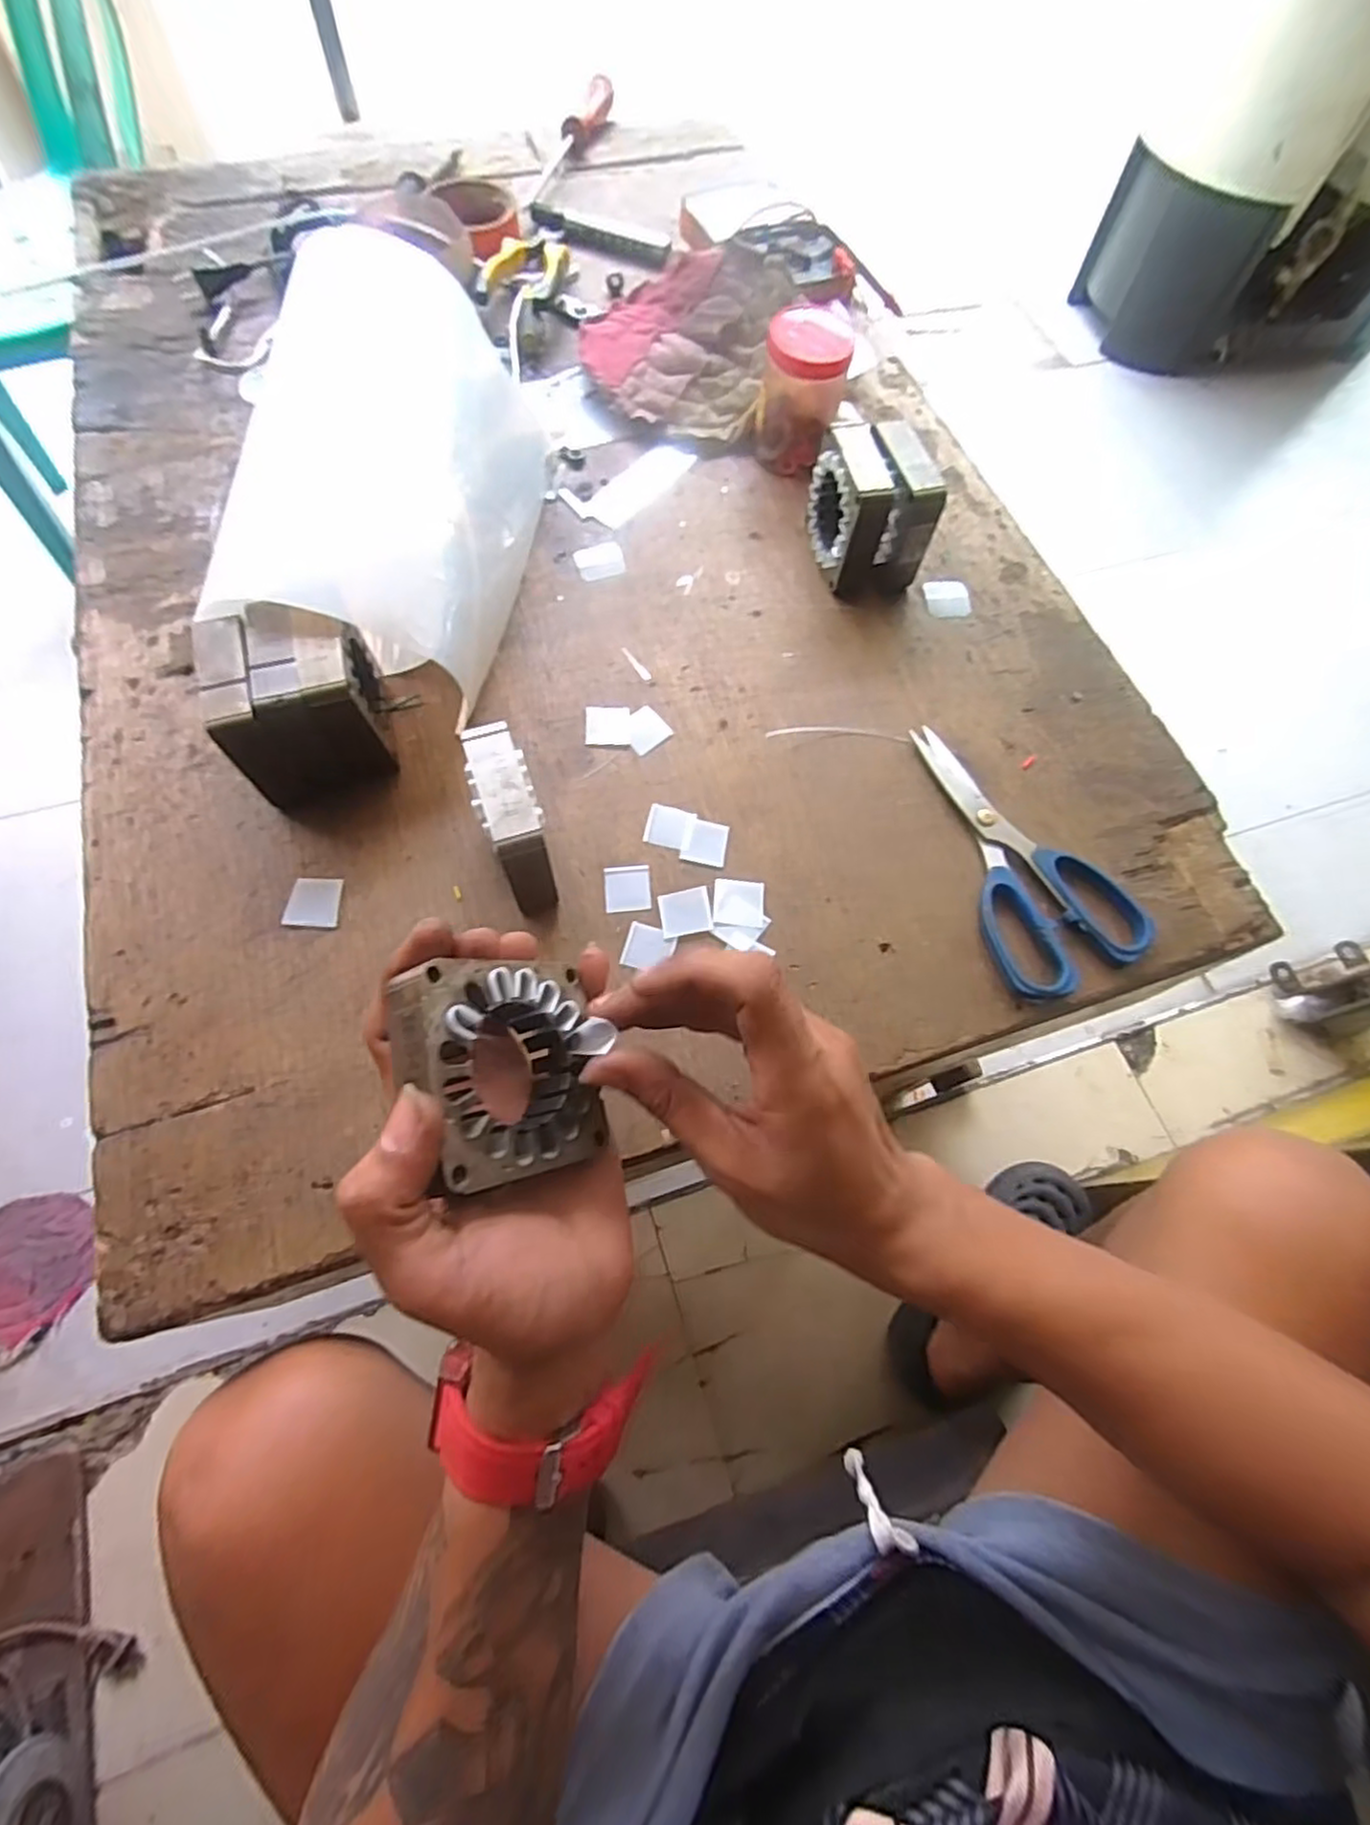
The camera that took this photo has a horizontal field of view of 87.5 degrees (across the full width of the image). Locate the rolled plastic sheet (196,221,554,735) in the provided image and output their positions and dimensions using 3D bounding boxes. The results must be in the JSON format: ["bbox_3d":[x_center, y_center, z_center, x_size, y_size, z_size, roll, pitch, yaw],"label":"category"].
[{"bbox_3d":[-0.177,-0.275,0.445,0.145,0.107,0.291,8,67,0],"label":"rolled plastic sheet"}]

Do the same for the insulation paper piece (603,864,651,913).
[{"bbox_3d":[-0.032,-0.014,0.400,0.025,0.004,0.027,-5,67,-5],"label":"insulation paper piece"}]

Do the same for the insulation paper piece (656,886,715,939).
[{"bbox_3d":[0.000,0.000,0.397,0.028,0.004,0.026,-11,68,-8],"label":"insulation paper piece"}]

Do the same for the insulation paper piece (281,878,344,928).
[{"bbox_3d":[-0.200,-0.005,0.386,0.028,0.004,0.028,2,68,-10],"label":"insulation paper piece"}]

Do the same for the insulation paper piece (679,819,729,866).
[{"bbox_3d":[0.012,-0.041,0.412,0.025,0.004,0.026,12,67,2],"label":"insulation paper piece"}]

